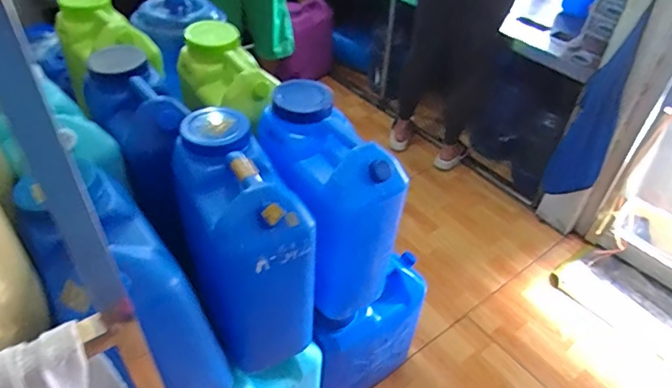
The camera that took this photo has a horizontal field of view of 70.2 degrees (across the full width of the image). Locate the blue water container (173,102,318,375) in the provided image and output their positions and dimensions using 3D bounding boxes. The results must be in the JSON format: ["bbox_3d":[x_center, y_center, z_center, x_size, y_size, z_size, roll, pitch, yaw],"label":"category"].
[{"bbox_3d":[-0.181,0.089,0.898,0.178,0.387,0.307,-17,46,-21],"label":"blue water container"}]

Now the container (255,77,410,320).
[{"bbox_3d":[-0.023,0.022,0.976,0.180,0.397,0.290,-25,49,-28],"label":"container"}]

